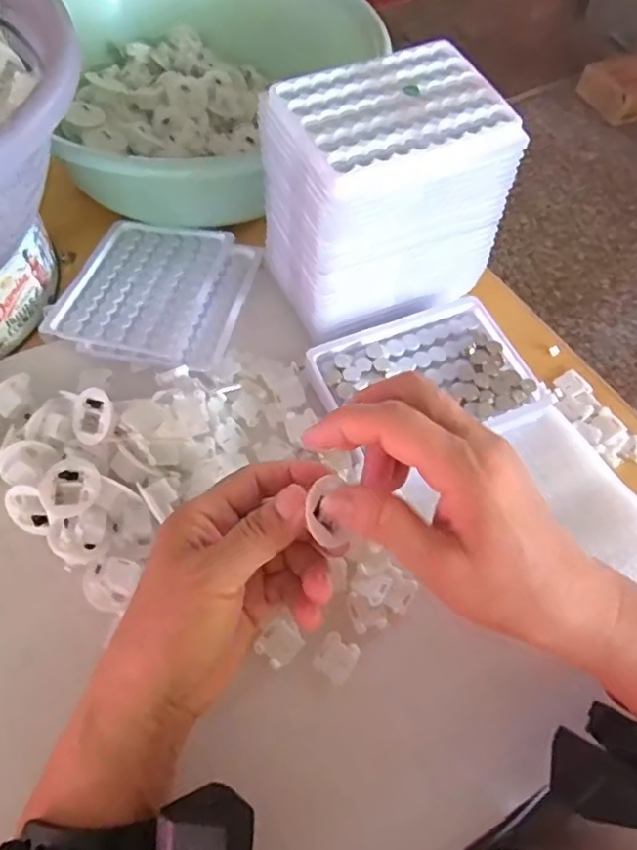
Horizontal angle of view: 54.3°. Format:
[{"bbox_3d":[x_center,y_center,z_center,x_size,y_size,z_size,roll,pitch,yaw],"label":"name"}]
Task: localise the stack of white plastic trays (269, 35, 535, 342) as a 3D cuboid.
[{"bbox_3d":[0.040,-0.144,0.397,0.133,0.126,0.093,-22,64,-14],"label":"stack of white plastic trays"}]

